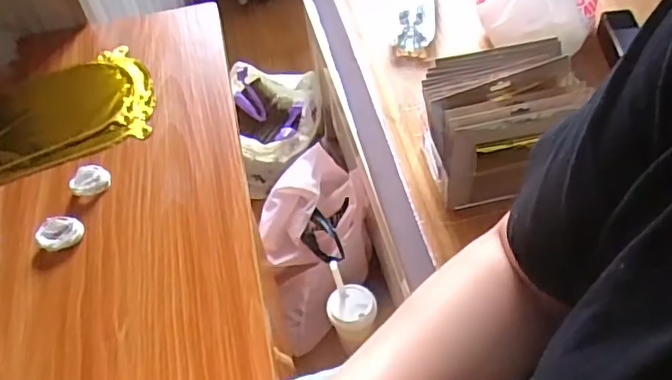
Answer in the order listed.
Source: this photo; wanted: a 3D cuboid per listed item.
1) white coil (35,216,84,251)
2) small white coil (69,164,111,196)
[{"bbox_3d":[-0.218,0.034,0.467,0.032,0.010,0.029,3,51,8],"label":"white coil"},{"bbox_3d":[-0.208,-0.009,0.500,0.031,0.014,0.031,-3,50,3],"label":"small white coil"}]

